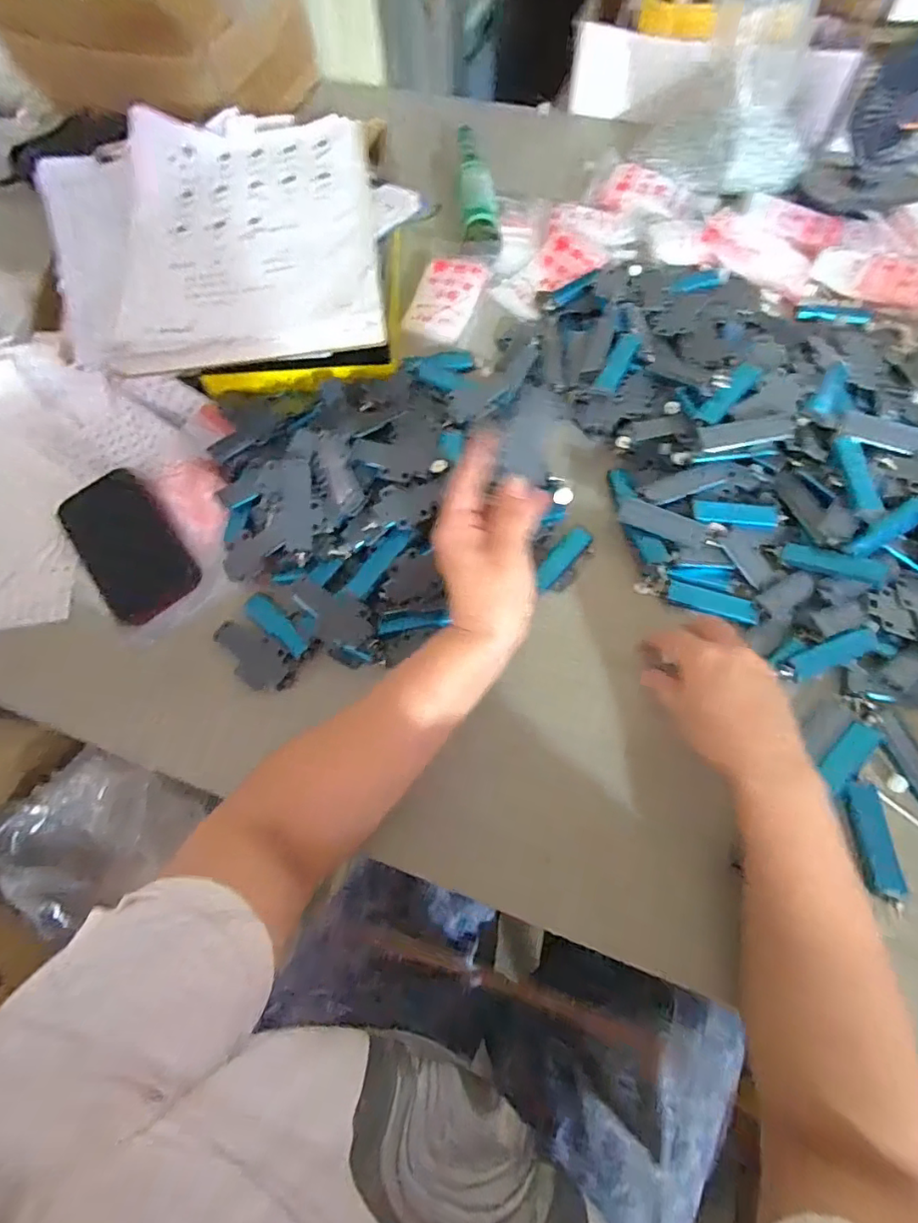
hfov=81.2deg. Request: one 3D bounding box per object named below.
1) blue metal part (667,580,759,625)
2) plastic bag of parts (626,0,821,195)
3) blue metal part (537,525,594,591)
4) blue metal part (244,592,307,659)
[{"bbox_3d":[0.217,-0.006,0.459,0.073,0.008,0.021,15,69,8],"label":"blue metal part"},{"bbox_3d":[0.324,-0.627,0.561,0.194,0.268,0.147,24,70,11],"label":"plastic bag of parts"},{"bbox_3d":[0.096,-0.049,0.485,0.022,0.011,0.072,35,73,15],"label":"blue metal part"},{"bbox_3d":[-0.157,0.010,0.457,0.070,0.007,0.021,39,74,16],"label":"blue metal part"}]

